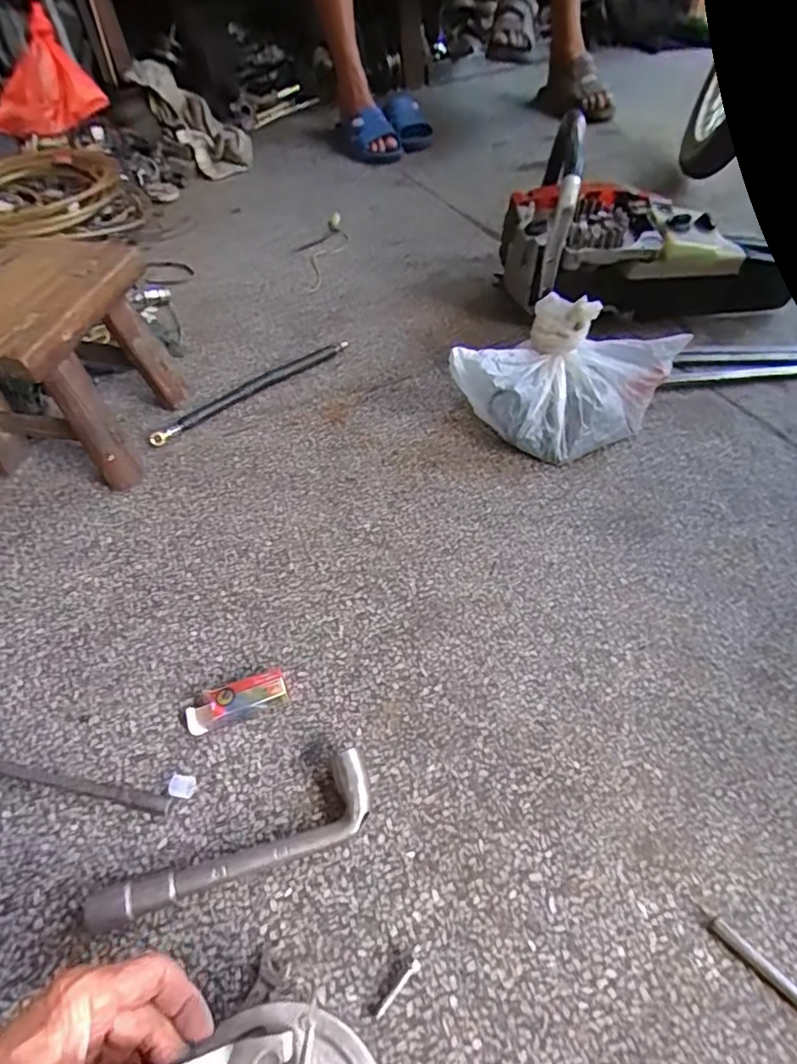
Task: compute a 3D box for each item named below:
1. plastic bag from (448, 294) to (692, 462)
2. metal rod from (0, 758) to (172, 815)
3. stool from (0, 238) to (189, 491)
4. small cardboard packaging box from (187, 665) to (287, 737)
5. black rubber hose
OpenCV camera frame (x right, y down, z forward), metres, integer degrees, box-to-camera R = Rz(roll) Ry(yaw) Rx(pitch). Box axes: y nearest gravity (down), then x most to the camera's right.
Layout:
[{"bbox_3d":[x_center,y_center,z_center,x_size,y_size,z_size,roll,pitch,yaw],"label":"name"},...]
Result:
[{"bbox_3d":[0.197,-0.180,0.664,0.220,0.121,0.165,-34,57,-24],"label":"plastic bag"},{"bbox_3d":[-0.313,0.192,0.450,0.274,0.009,0.012,8,51,8],"label":"metal rod"},{"bbox_3d":[-0.402,-0.201,0.656,0.211,0.185,0.244,2,51,3],"label":"stool"},{"bbox_3d":[-0.140,0.145,0.478,0.085,0.022,0.029,-18,52,-13],"label":"small cardboard packaging box"},{"bbox_3d":[-0.197,-0.197,0.758,0.308,0.013,0.027,-37,59,-25],"label":"black rubber hose"}]

